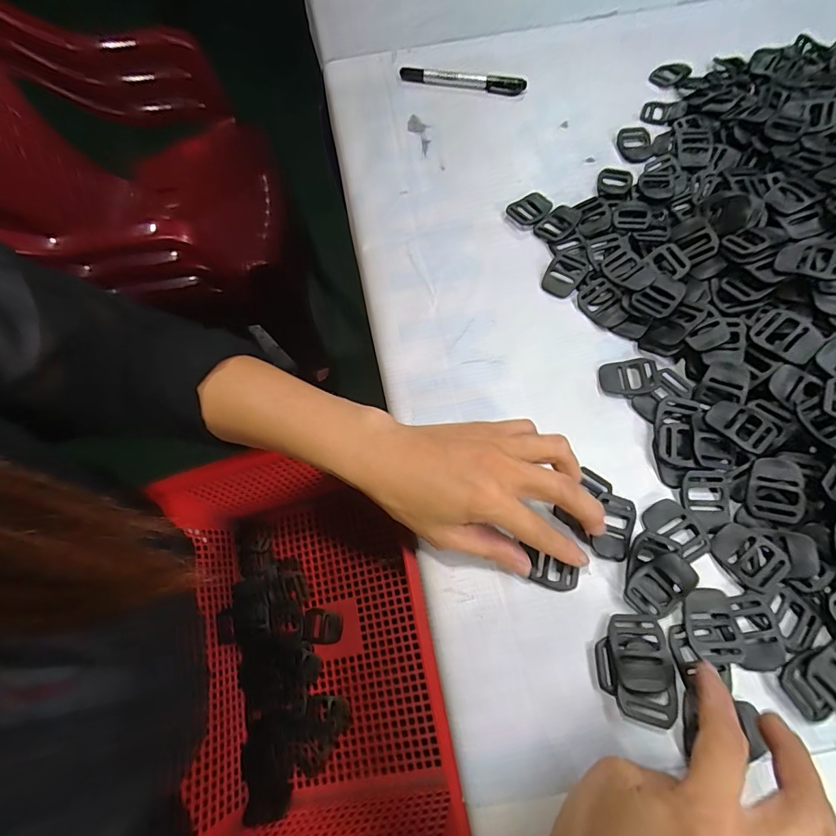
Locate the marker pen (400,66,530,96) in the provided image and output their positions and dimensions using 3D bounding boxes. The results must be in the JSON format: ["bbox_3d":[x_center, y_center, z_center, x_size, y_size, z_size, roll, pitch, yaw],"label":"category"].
[{"bbox_3d":[0.046,-0.352,0.452,0.129,0.011,0.017,15,69,9],"label":"marker pen"}]

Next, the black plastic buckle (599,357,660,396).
[{"bbox_3d":[0.153,-0.029,0.314,0.039,0.007,0.028,-5,67,1],"label":"black plastic buckle"}]

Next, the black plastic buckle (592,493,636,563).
[{"bbox_3d":[0.124,0.070,0.276,0.023,0.007,0.039,14,75,9],"label":"black plastic buckle"}]

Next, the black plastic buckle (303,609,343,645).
[{"bbox_3d":[-0.089,0.194,0.404,0.040,0.009,0.028,2,68,4],"label":"black plastic buckle"}]

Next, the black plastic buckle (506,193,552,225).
[{"bbox_3d":[0.100,-0.186,0.383,0.040,0.004,0.031,-41,71,-13],"label":"black plastic buckle"}]

